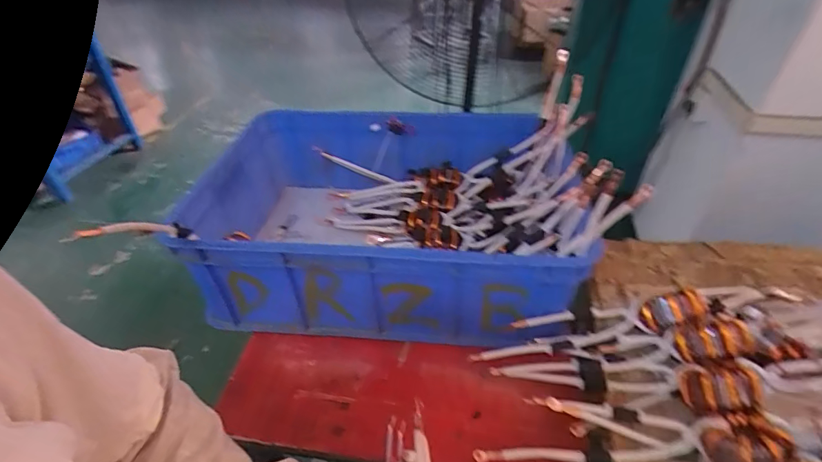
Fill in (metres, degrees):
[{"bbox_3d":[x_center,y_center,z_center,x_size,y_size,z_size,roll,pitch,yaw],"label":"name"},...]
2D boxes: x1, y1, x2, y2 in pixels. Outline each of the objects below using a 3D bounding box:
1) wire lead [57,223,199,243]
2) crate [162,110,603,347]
[{"bbox_3d":[-0.314,0.001,0.499,0.026,0.024,0.163,10,1,13],"label":"wire lead"},{"bbox_3d":[-0.048,-0.033,0.771,0.580,0.202,0.441,1,40,3],"label":"crate"}]

